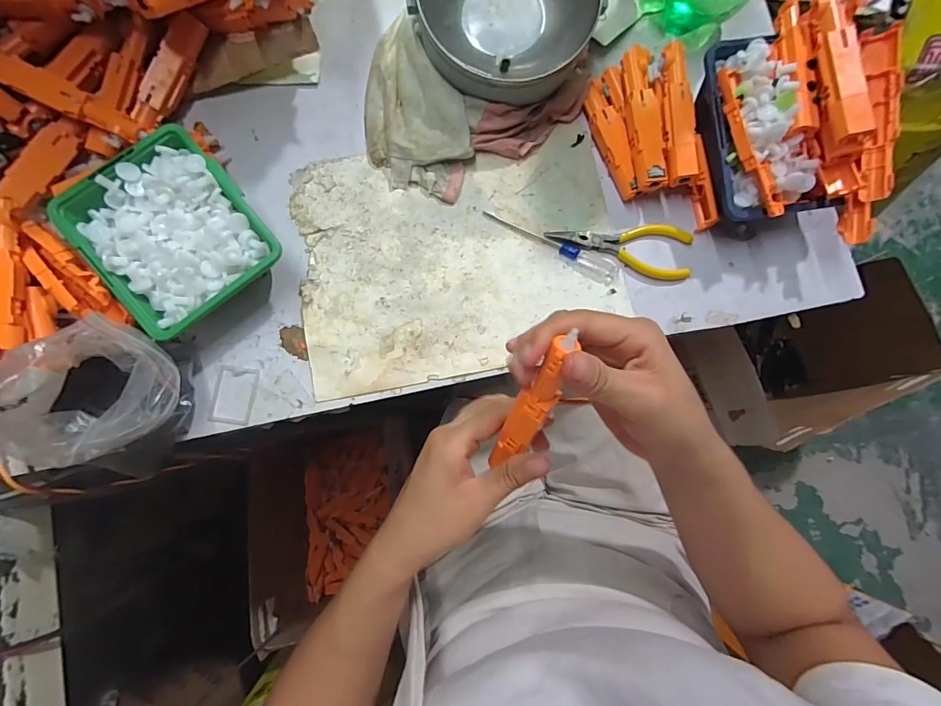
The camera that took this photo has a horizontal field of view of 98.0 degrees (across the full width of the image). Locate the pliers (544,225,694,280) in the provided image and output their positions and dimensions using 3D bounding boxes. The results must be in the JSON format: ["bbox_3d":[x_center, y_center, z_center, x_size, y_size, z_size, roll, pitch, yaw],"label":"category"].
[{"bbox_3d":[0.132,-0.096,0.360,0.127,0.009,0.047,9,83,-2],"label":"pliers"}]

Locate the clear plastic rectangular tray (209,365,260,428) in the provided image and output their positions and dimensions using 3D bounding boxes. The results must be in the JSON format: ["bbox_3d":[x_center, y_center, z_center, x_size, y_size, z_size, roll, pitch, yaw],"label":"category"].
[{"bbox_3d":[-0.190,0.034,0.328,0.032,0.004,0.044,9,83,-2],"label":"clear plastic rectangular tray"}]

